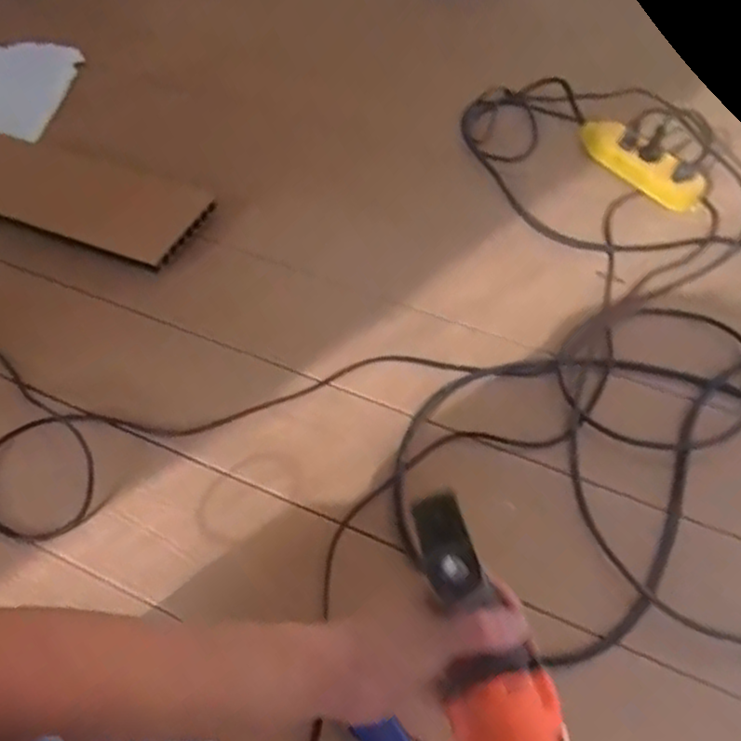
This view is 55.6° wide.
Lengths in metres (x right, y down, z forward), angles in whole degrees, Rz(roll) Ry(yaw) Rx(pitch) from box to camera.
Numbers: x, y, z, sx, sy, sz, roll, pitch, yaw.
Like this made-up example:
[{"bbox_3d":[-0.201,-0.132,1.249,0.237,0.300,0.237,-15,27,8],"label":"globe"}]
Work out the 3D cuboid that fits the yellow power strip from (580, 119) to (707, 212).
[{"bbox_3d":[0.384,-0.300,1.002,0.070,0.046,0.206,-27,56,-17],"label":"yellow power strip"}]

